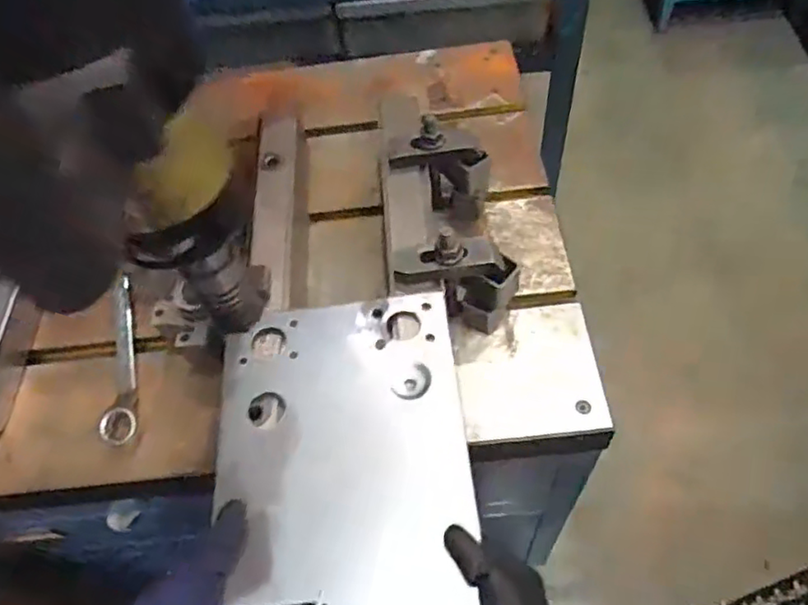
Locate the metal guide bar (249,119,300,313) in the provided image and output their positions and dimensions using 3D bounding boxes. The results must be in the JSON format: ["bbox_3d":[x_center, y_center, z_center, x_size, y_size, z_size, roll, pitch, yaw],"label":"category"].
[{"bbox_3d":[-0.134,-0.108,0.659,0.038,0.032,0.261,-5,58,1],"label":"metal guide bar"}]

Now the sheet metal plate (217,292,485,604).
[{"bbox_3d":[-0.046,0.131,0.494,0.196,0.011,0.294,-7,58,0],"label":"sheet metal plate"}]

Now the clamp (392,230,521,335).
[{"bbox_3d":[0.051,-0.019,0.605,0.118,0.109,0.042,3,59,6],"label":"clamp"}]

